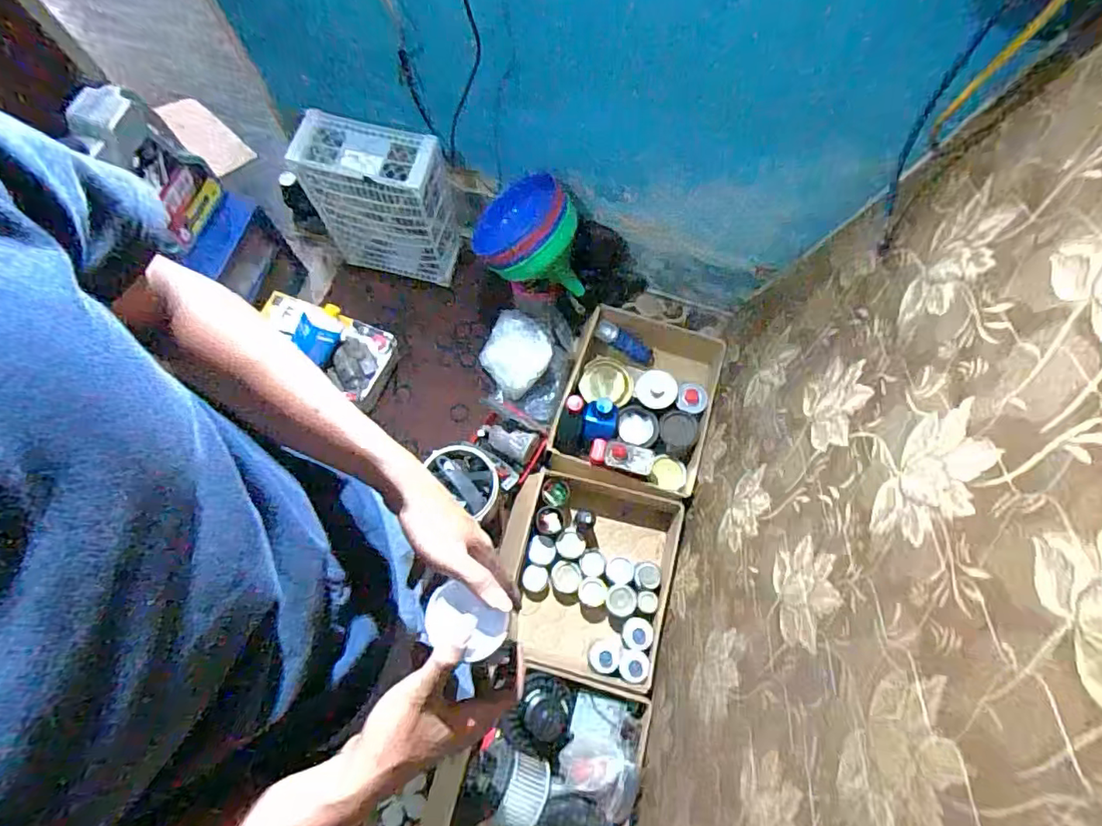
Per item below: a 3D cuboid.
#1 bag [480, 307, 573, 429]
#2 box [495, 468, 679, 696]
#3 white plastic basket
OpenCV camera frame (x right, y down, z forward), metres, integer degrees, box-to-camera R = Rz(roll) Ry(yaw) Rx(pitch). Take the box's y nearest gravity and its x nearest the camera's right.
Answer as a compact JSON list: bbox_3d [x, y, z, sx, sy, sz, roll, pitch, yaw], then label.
[{"bbox_3d":[-0.071,-0.143,1.476,0.239,0.102,0.287,20,75,4],"label":"bag"},{"bbox_3d":[0.066,0.387,1.372,0.403,0.182,0.427,15,75,3],"label":"box"},{"bbox_3d":[-0.420,-0.521,1.447,0.333,0.417,0.155,13,75,2],"label":"white plastic basket"}]

